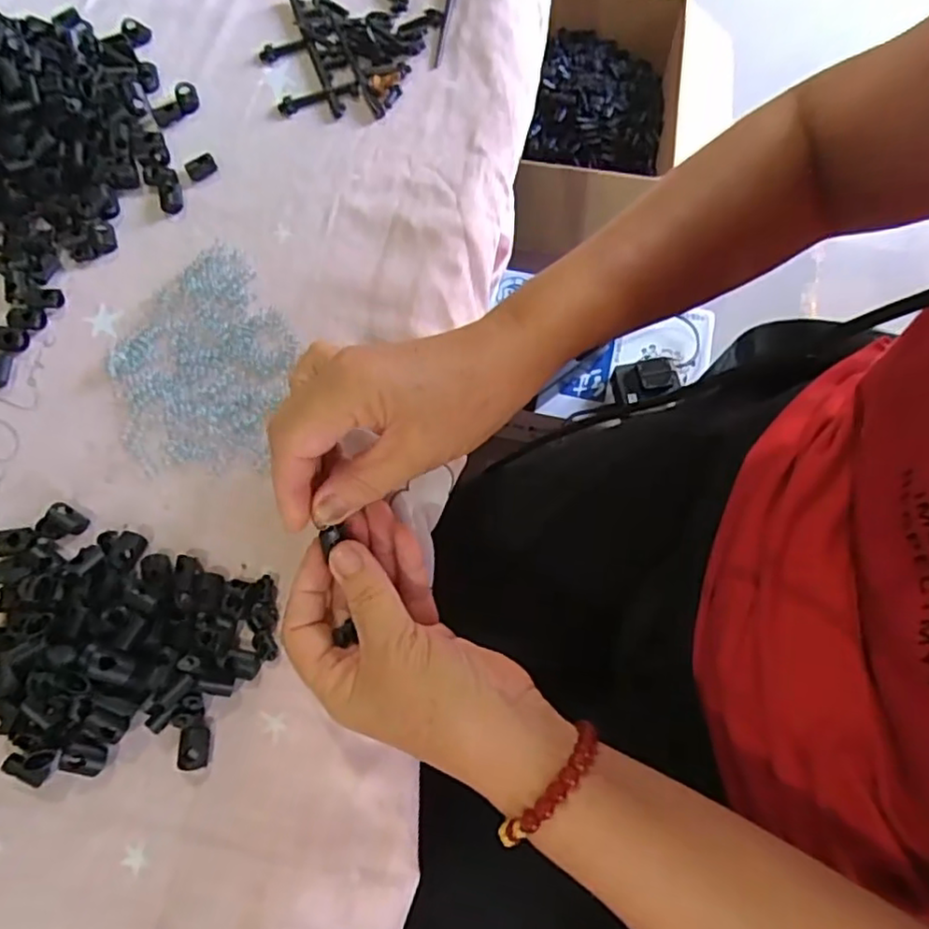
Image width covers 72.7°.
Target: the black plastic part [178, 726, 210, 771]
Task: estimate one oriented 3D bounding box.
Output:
[{"bbox_3d":[-0.137,0.144,0.320,0.012,0.009,0.020,-2,73,1],"label":"black plastic part"}]

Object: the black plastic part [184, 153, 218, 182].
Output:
[{"bbox_3d":[-0.183,-0.207,0.438,0.021,0.004,0.016,-29,74,-7],"label":"black plastic part"}]

